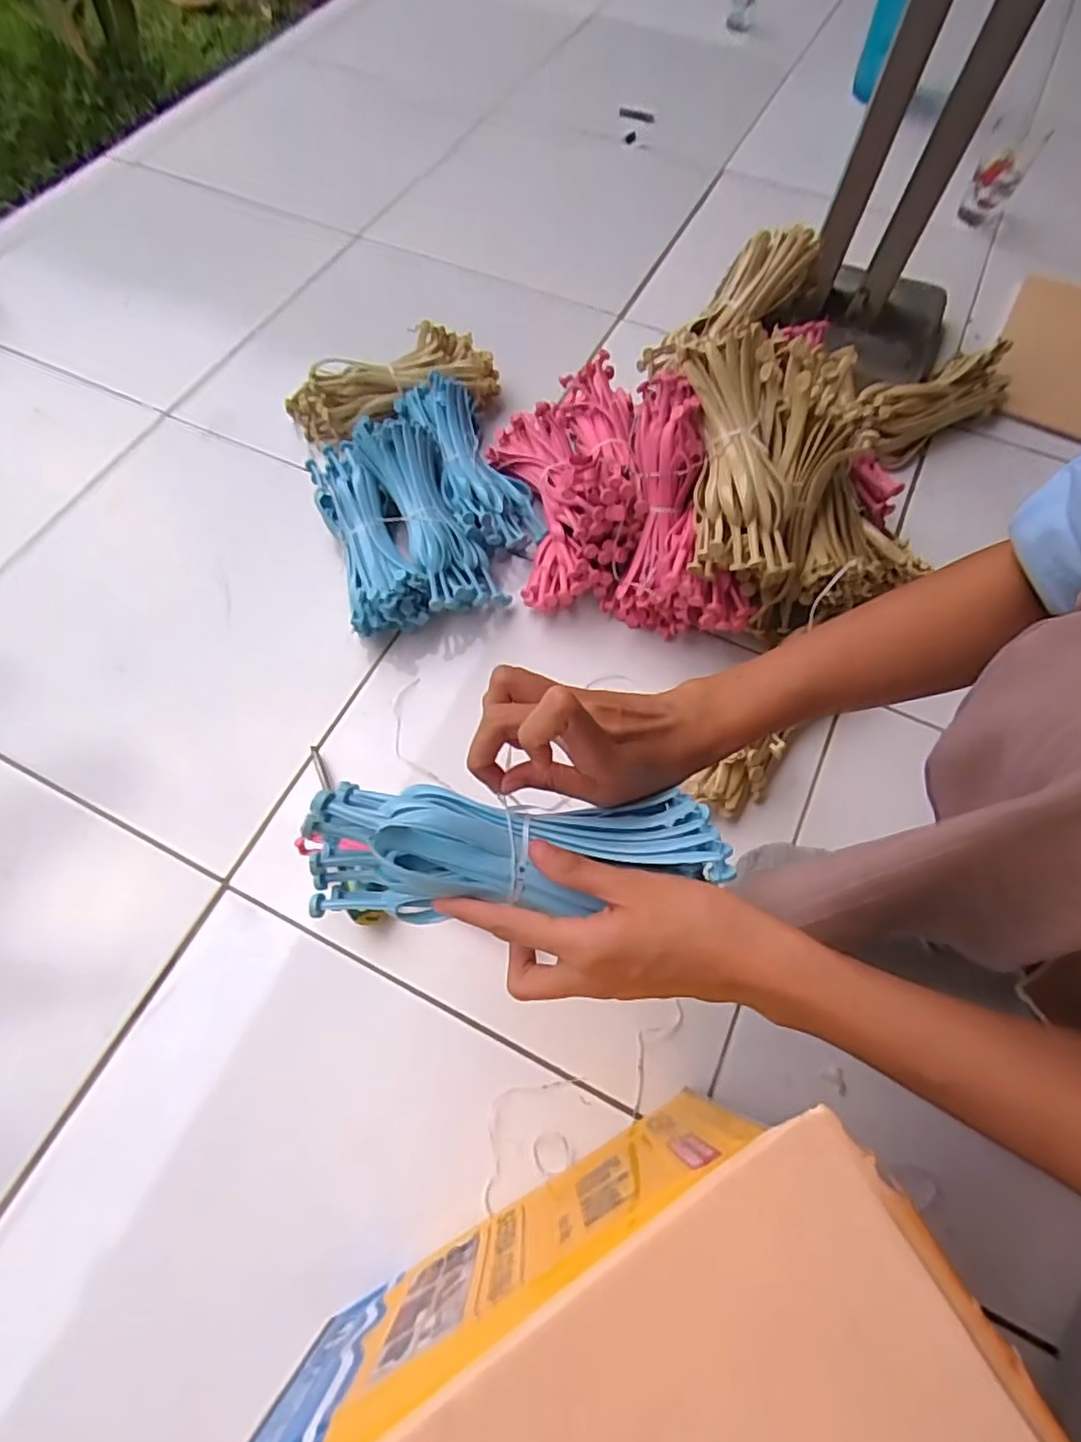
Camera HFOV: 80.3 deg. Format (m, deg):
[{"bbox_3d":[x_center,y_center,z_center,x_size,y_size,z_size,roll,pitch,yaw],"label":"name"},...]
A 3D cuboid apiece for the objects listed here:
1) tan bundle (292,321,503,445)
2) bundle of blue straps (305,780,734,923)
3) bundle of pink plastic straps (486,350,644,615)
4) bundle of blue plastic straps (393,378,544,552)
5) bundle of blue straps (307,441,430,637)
[{"bbox_3d":[-0.163,-0.368,0.707,0.224,0.065,0.081,-19,67,-9],"label":"tan bundle"},{"bbox_3d":[-0.015,0.060,0.324,0.204,0.047,0.064,-3,65,4],"label":"bundle of blue straps"},{"bbox_3d":[0.022,-0.238,0.614,0.132,0.100,0.248,1,65,0],"label":"bundle of pink plastic straps"},{"bbox_3d":[-0.071,-0.269,0.660,0.088,0.061,0.213,-25,68,-12],"label":"bundle of blue plastic straps"},{"bbox_3d":[-0.168,-0.181,0.620,0.075,0.042,0.204,-18,67,-9],"label":"bundle of blue straps"}]

